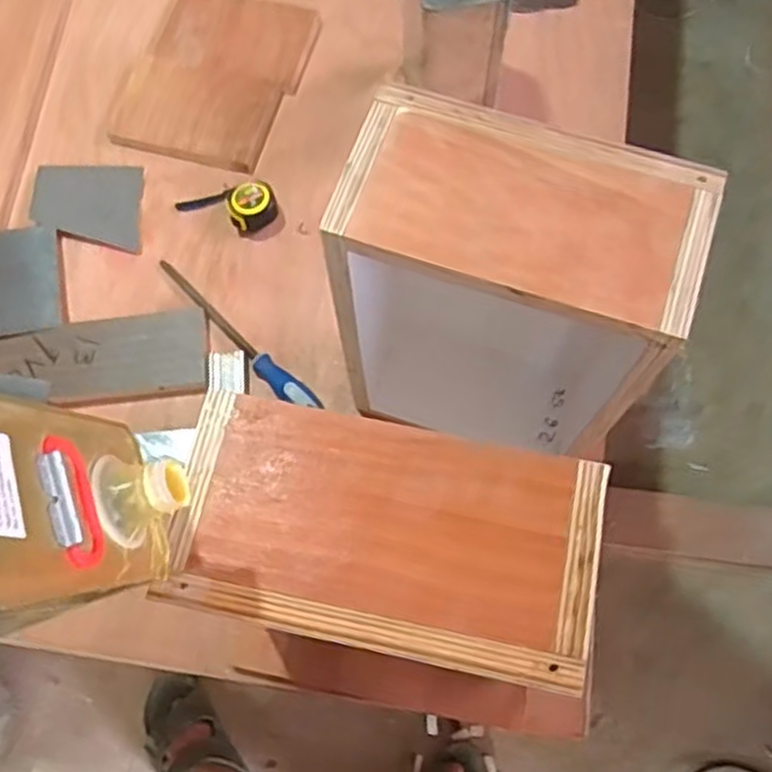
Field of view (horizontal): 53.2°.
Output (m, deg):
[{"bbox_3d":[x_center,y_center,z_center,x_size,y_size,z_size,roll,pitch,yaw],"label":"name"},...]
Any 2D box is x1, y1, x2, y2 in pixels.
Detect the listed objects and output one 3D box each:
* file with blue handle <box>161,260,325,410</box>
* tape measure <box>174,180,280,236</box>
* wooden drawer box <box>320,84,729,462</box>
[{"bbox_3d":[-0.192,-0.063,0.966,0.293,0.028,0.035,40,75,14],"label":"file with blue handle"},{"bbox_3d":[-0.213,-0.237,1.017,0.139,0.040,0.062,0,70,1],"label":"tape measure"},{"bbox_3d":[0.101,-0.064,0.735,0.258,0.415,0.142,18,71,7],"label":"wooden drawer box"}]

